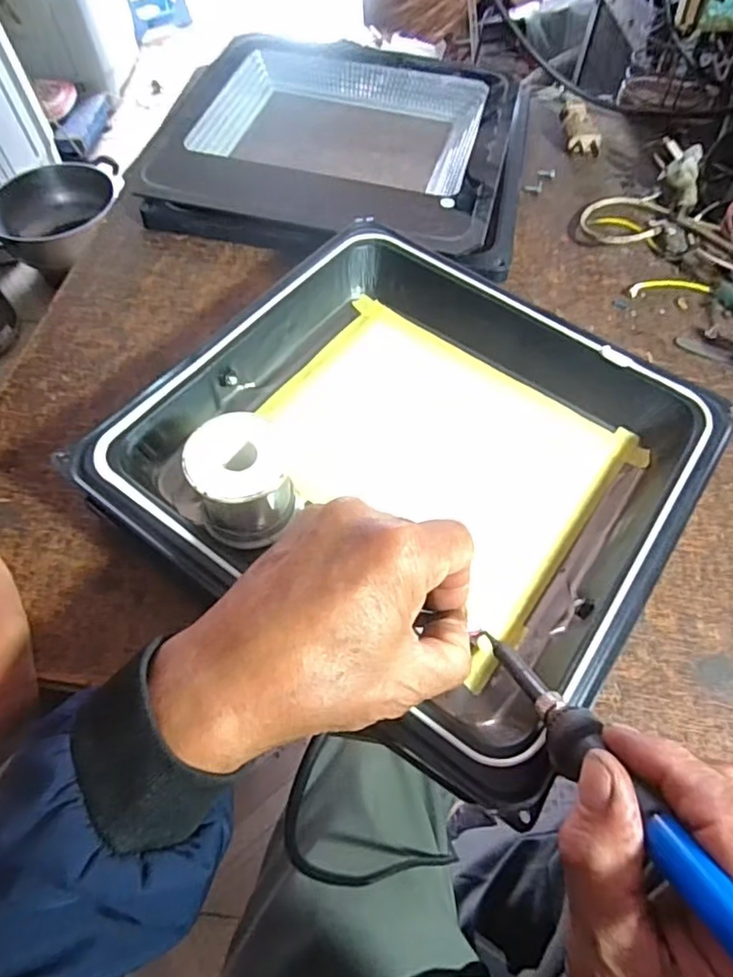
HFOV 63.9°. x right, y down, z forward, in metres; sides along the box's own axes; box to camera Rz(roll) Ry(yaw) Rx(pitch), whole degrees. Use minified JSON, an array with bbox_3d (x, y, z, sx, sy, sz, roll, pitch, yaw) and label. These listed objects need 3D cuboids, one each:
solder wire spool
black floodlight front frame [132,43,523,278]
[{"bbox_3d":[-0.062,-0.004,0.299,0.047,0.050,0.051,0,60,-1],"label":"solder wire spool"},{"bbox_3d":[-0.010,-0.291,0.493,0.277,0.032,0.274,11,60,5],"label":"black floodlight front frame"}]

